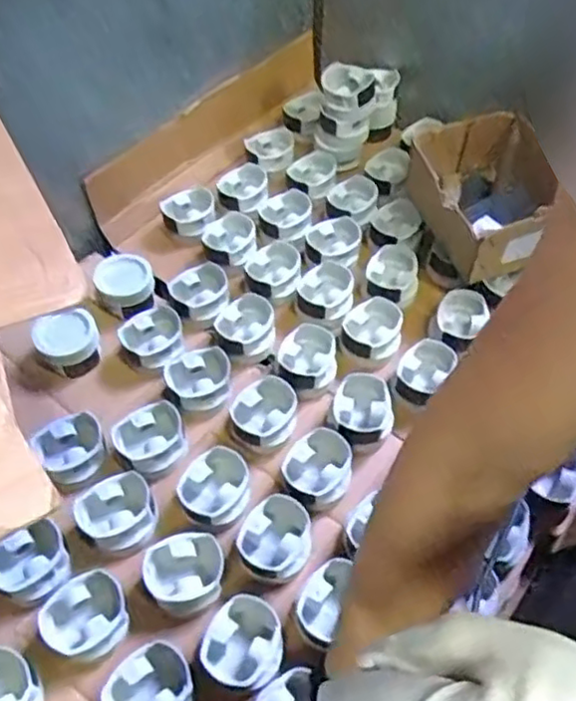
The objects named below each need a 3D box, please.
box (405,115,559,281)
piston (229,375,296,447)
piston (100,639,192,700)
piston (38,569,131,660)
[{"bbox_3d":[0.268,-0.205,0.875,0.164,0.100,0.207,-18,56,-12],"label":"box"},{"bbox_3d":[-0.028,0.075,0.759,0.067,0.048,0.078,19,56,14],"label":"piston"},{"bbox_3d":[-0.123,0.308,0.589,0.076,0.049,0.070,0,54,0],"label":"piston"},{"bbox_3d":[-0.193,0.259,0.629,0.078,0.049,0.069,-20,56,-13],"label":"piston"}]

